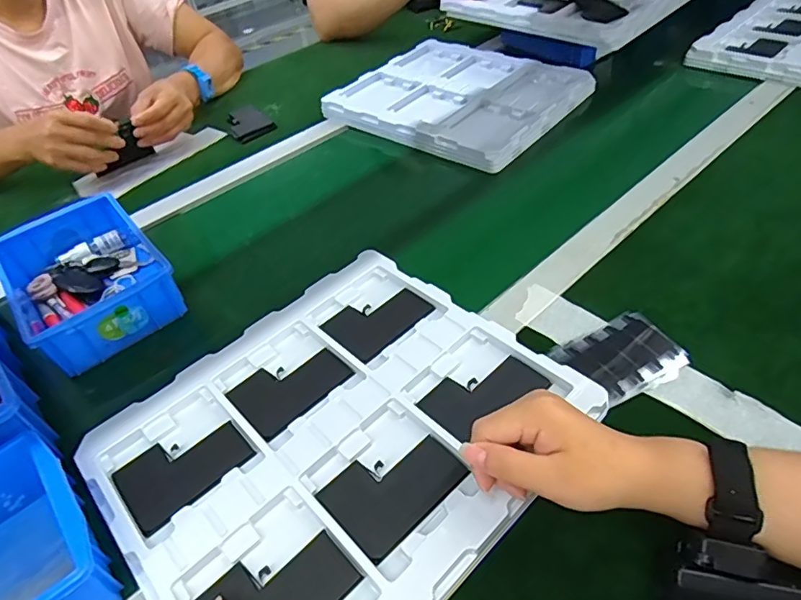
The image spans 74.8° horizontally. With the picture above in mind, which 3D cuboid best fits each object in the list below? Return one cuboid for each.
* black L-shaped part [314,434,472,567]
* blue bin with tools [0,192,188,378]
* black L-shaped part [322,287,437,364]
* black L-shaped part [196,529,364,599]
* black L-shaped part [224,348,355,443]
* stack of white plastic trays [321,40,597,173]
[{"bbox_3d":[-0.005,0.132,0.374,0.090,0.005,0.066,-35,49,-26],"label":"black L-shaped part"},{"bbox_3d":[-0.331,-0.024,0.554,0.131,0.063,0.202,-34,51,-24],"label":"blue bin with tools"},{"bbox_3d":[-0.022,0.016,0.487,0.090,0.007,0.066,-37,51,-28],"label":"black L-shaped part"},{"bbox_3d":[-0.079,0.185,0.332,0.091,0.005,0.066,-36,50,-27],"label":"black L-shaped part"},{"bbox_3d":[-0.094,0.071,0.444,0.089,0.004,0.067,-36,50,-27],"label":"black L-shaped part"},{"bbox_3d":[0.087,-0.314,0.809,0.314,0.039,0.295,29,55,31],"label":"stack of white plastic trays"}]

